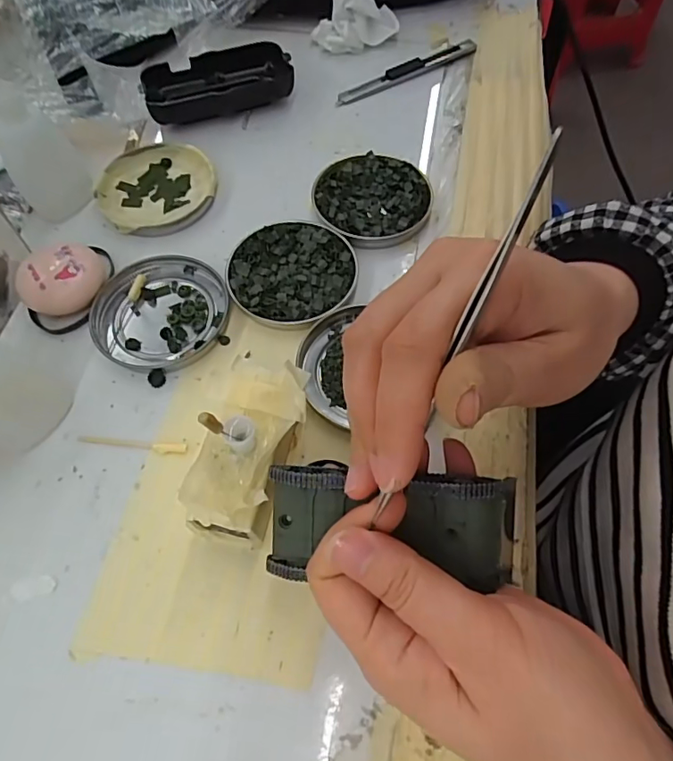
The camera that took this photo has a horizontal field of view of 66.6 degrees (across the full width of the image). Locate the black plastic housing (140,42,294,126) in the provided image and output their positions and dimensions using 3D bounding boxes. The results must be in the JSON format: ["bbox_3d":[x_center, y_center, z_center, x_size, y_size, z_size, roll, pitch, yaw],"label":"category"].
[{"bbox_3d":[-0.090,-0.224,0.392,0.107,0.026,0.050,-19,64,-9],"label":"black plastic housing"}]

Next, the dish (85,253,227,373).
[{"bbox_3d":[-0.105,-0.042,0.307,0.080,0.008,0.075,0,63,1],"label":"dish"}]

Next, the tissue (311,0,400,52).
[{"bbox_3d":[0.016,-0.300,0.424,0.070,0.032,0.039,-6,63,-2],"label":"tissue"}]

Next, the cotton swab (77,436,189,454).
[{"bbox_3d":[-0.108,0.034,0.270,0.059,0.004,0.007,5,63,3],"label":"cotton swab"}]

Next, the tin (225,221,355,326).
[{"bbox_3d":[-0.027,-0.066,0.315,0.077,0.010,0.074,-10,63,-4],"label":"tin"}]

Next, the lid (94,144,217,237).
[{"bbox_3d":[-0.124,-0.132,0.355,0.078,0.011,0.077,0,63,1],"label":"lid"}]

